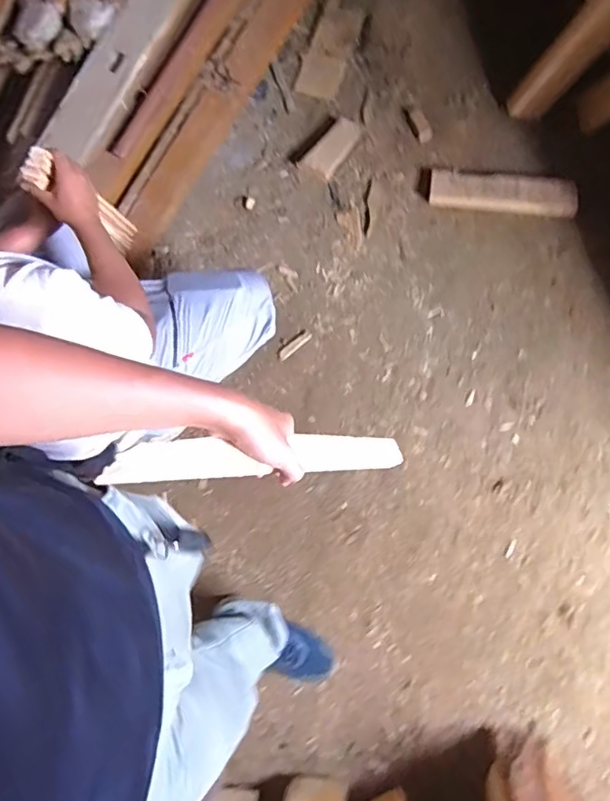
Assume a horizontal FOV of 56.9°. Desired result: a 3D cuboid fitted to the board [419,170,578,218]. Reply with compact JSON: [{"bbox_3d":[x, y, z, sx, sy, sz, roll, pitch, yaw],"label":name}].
[{"bbox_3d":[0.578,-0.623,1.685,0.462,0.022,0.131,6,75,3],"label":"board"}]

